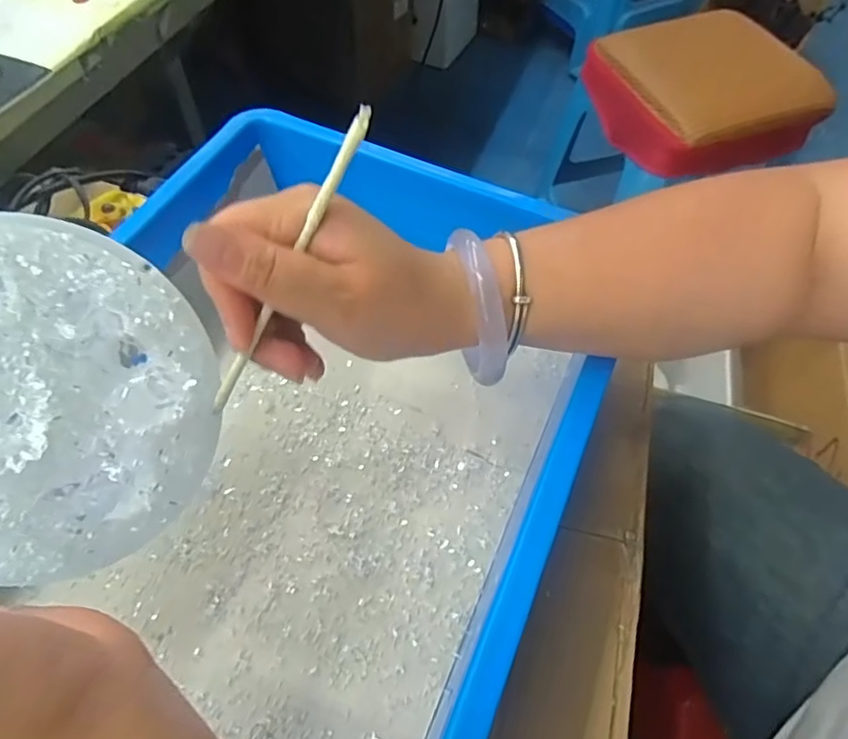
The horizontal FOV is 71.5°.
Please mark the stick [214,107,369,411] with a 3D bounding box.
[{"bbox_3d":[-0.049,-0.036,0.211,0.007,0.008,0.123,38,107,22],"label":"stick"}]

